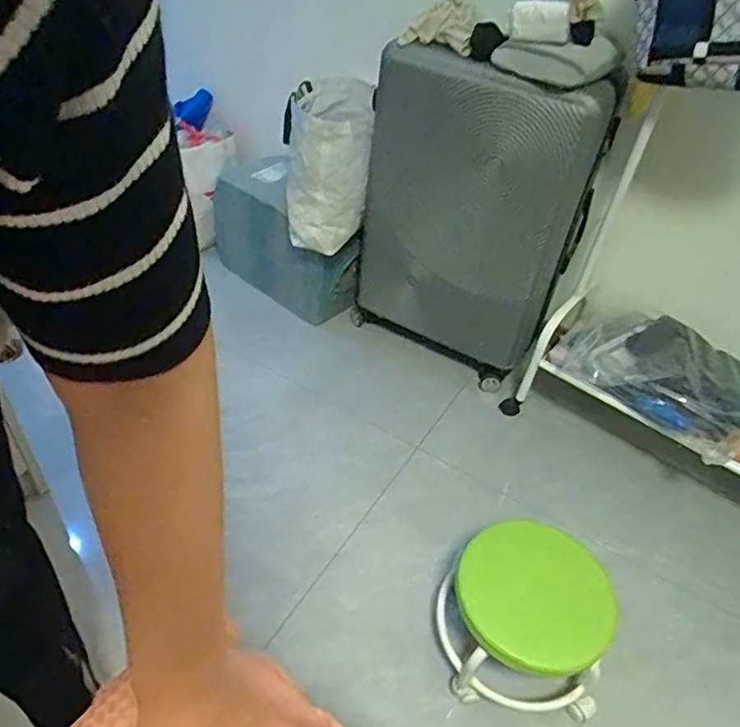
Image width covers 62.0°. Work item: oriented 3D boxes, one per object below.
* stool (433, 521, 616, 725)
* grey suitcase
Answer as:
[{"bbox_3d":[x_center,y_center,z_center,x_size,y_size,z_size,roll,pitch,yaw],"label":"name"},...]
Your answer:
[{"bbox_3d":[0.250,0.424,1.035,0.237,0.211,0.238,4,42,-3],"label":"stool"},{"bbox_3d":[0.240,-0.366,1.429,0.474,0.693,0.248,26,46,20],"label":"grey suitcase"}]

